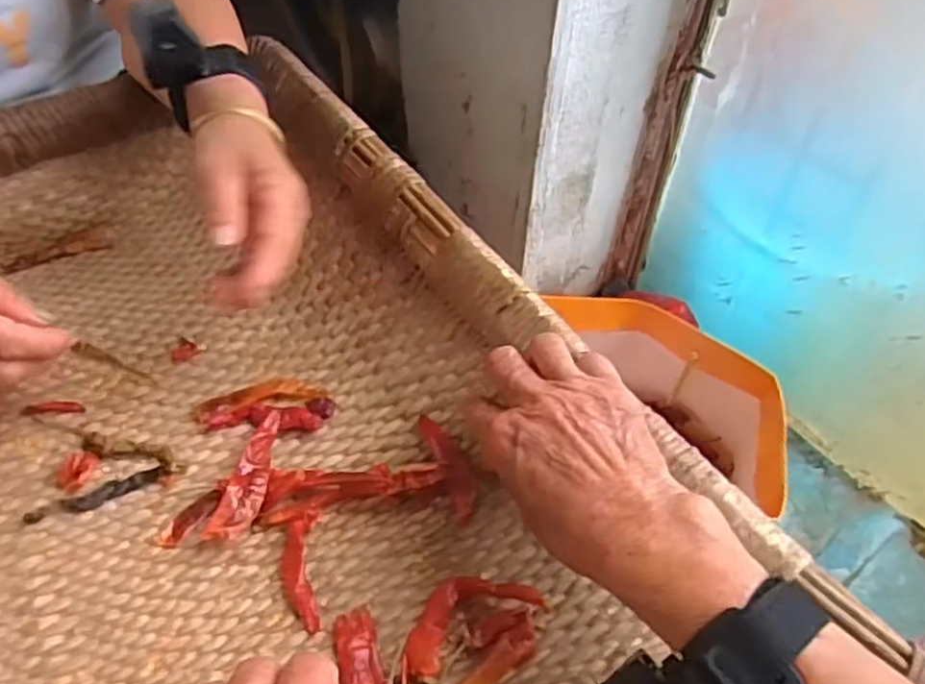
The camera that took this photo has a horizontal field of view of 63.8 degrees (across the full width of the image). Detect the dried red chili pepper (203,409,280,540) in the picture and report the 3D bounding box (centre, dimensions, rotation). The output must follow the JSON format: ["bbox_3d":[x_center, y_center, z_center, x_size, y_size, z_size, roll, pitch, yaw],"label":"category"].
[{"bbox_3d":[-0.122,0.077,0.436,0.022,0.017,0.092,9,49,7],"label":"dried red chili pepper"}]

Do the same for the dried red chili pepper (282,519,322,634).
[{"bbox_3d":[-0.087,0.124,0.393,0.016,0.014,0.059,-11,50,-11],"label":"dried red chili pepper"}]

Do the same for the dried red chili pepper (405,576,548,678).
[{"bbox_3d":[0.002,0.137,0.375,0.077,0.010,0.037,-23,53,-20],"label":"dried red chili pepper"}]

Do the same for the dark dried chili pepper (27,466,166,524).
[{"bbox_3d":[-0.211,0.089,0.429,0.074,0.007,0.014,-22,53,-19],"label":"dark dried chili pepper"}]

